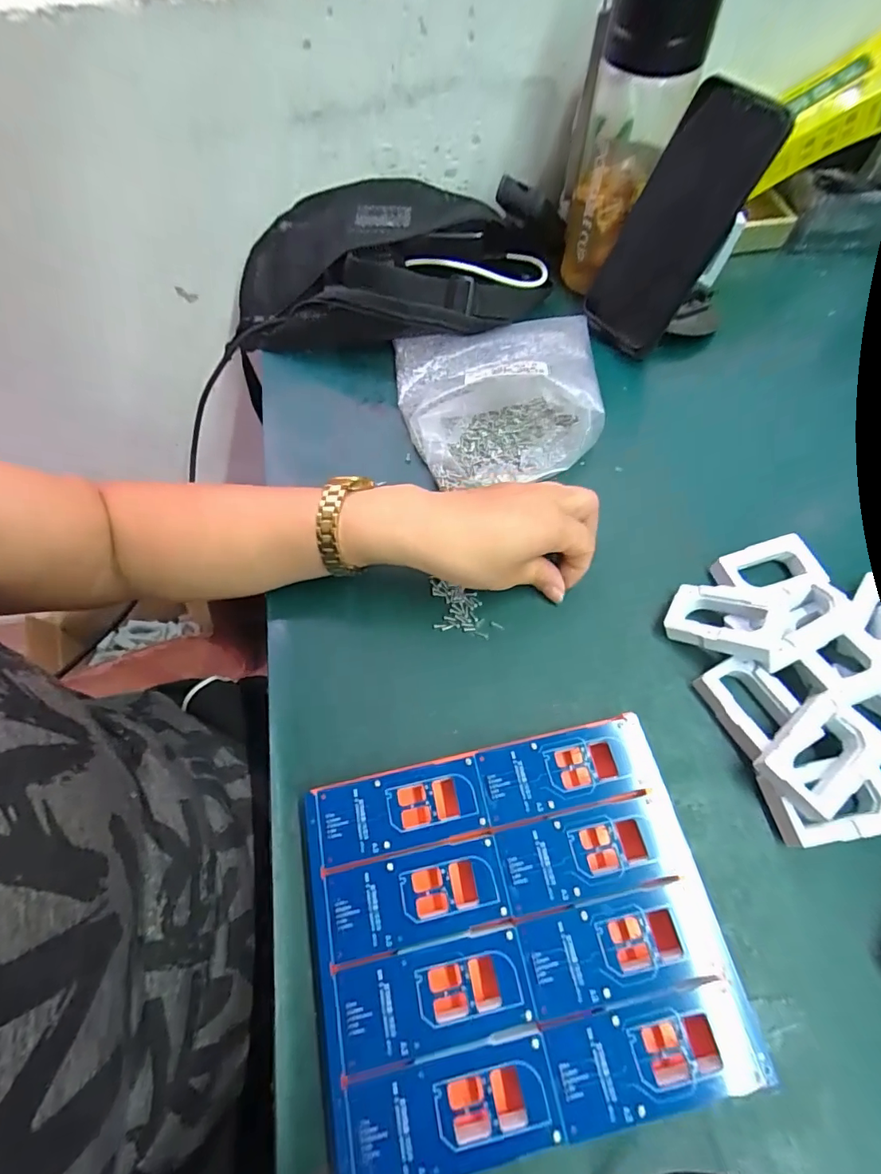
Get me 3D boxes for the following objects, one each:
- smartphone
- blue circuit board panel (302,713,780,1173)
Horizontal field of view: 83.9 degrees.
[{"bbox_3d":[0.174,-0.269,0.373,0.017,0.159,0.074,-29,69,-31],"label":"smartphone"},{"bbox_3d":[0.034,0.167,0.248,0.191,0.025,0.159,-12,65,-3],"label":"blue circuit board panel"}]

